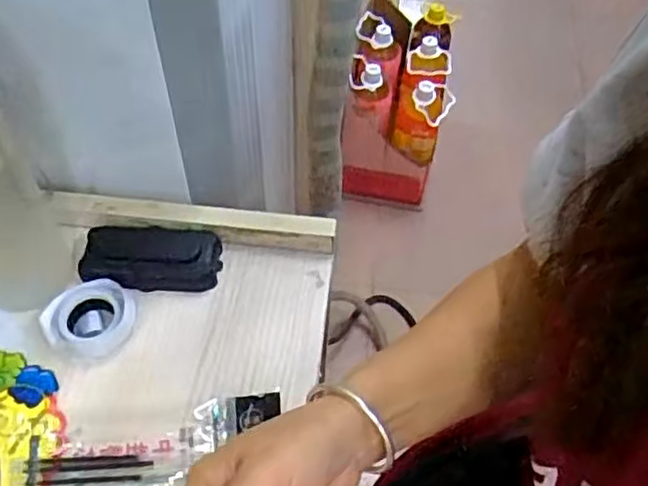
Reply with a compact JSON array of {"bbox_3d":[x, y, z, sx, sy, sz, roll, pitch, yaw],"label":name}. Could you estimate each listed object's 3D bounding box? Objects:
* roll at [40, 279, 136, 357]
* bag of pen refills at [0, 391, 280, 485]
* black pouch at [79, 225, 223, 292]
[{"bbox_3d":[-0.176,0.056,0.512,0.063,0.022,0.057,-37,64,-25],"label":"roll"},{"bbox_3d":[-0.129,0.142,0.460,0.196,0.018,0.053,-10,59,-11],"label":"bag of pen refills"},{"bbox_3d":[-0.140,0.011,0.548,0.107,0.019,0.055,5,55,1],"label":"black pouch"}]

